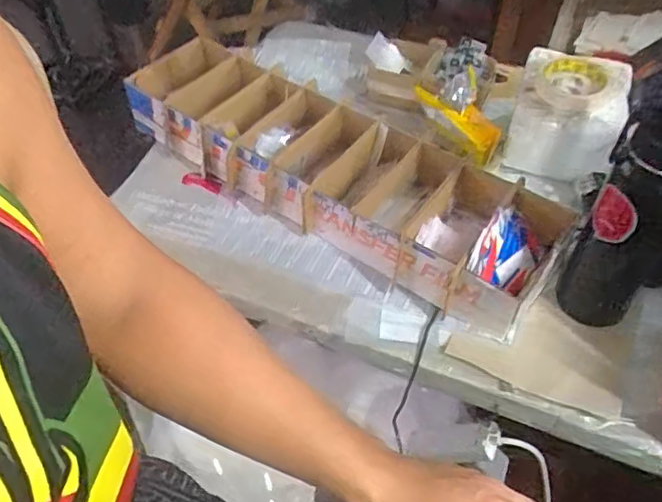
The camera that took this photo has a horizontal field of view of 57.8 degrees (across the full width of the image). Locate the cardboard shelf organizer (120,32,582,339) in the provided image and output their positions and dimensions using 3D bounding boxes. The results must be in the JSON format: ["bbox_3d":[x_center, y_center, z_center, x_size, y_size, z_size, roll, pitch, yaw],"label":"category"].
[{"bbox_3d":[-0.020,-0.122,0.795,0.653,0.076,0.172,31,56,23],"label":"cardboard shelf organizer"}]

